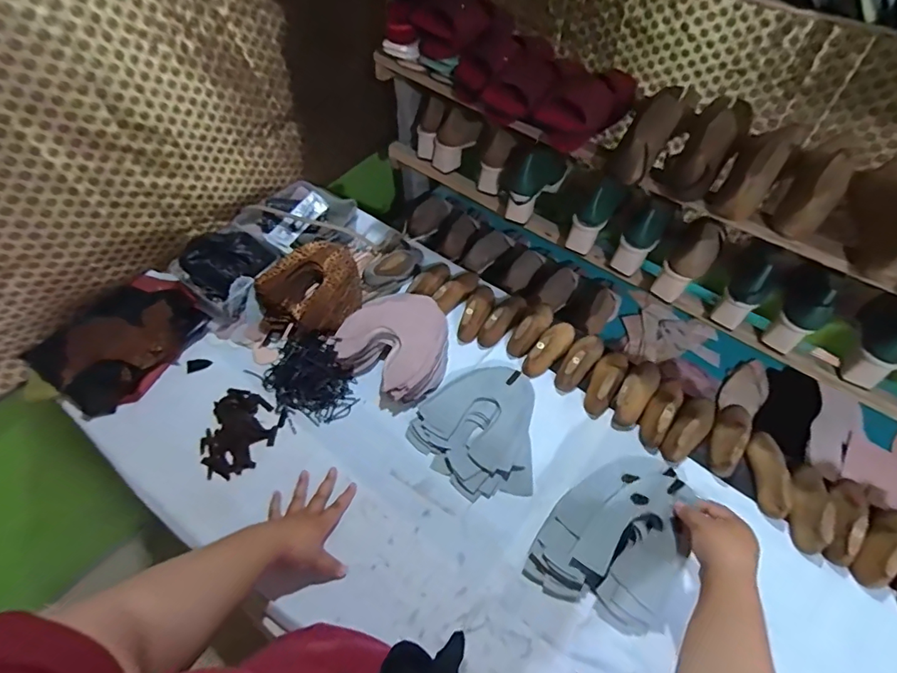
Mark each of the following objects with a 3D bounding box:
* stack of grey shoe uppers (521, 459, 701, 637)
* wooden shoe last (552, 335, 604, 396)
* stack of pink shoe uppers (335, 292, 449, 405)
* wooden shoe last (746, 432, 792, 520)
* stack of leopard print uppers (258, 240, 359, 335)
[{"bbox_3d":[0.231,0.273,0.650,0.169,0.031,0.220,26,85,16],"label":"stack of grey shoe uppers"},{"bbox_3d":[0.237,0.038,0.843,0.054,0.044,0.135,33,62,20],"label":"wooden shoe last"},{"bbox_3d":[-0.081,0.004,0.850,0.191,0.047,0.199,31,62,19],"label":"stack of pink shoe uppers"},{"bbox_3d":[0.499,0.211,0.731,0.053,0.050,0.133,9,57,6],"label":"wooden shoe last"},{"bbox_3d":[-0.249,-0.090,0.891,0.190,0.056,0.191,30,59,20],"label":"stack of leopard print uppers"}]

